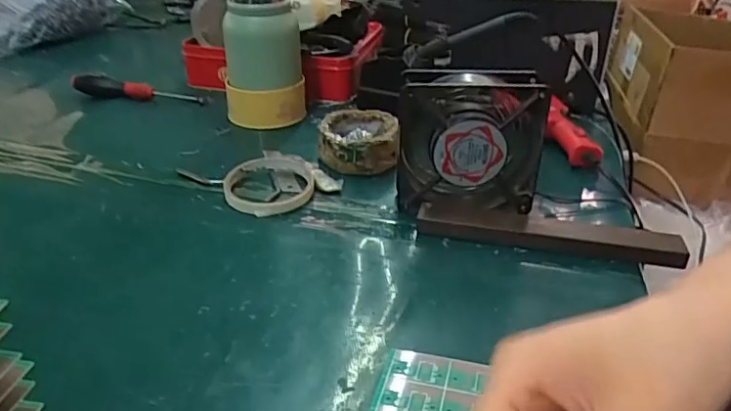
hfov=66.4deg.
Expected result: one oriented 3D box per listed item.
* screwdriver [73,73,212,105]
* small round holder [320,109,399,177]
[{"bbox_3d":[-0.300,-0.154,0.735,0.182,0.027,0.025,4,31,3],"label":"screwdriver"},{"bbox_3d":[-0.007,-0.068,0.593,0.080,0.043,0.080,1,31,-1],"label":"small round holder"}]

